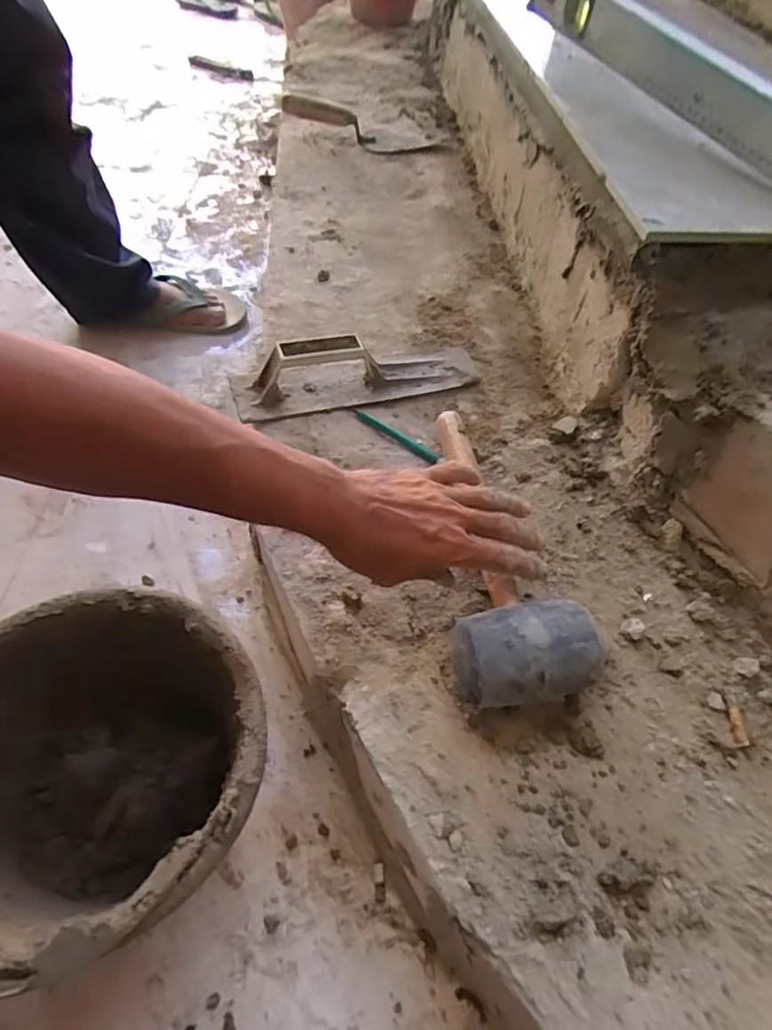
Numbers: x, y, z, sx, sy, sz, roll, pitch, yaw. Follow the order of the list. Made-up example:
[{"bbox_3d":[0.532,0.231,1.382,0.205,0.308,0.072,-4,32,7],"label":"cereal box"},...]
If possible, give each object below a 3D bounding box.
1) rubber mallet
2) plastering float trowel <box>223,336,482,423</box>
[{"bbox_3d":[0.084,0.028,0.508,0.101,0.069,0.285,-4,47,-8],"label":"rubber mallet"},{"bbox_3d":[-0.029,-0.166,0.638,0.274,0.055,0.076,-15,55,-15],"label":"plastering float trowel"}]

